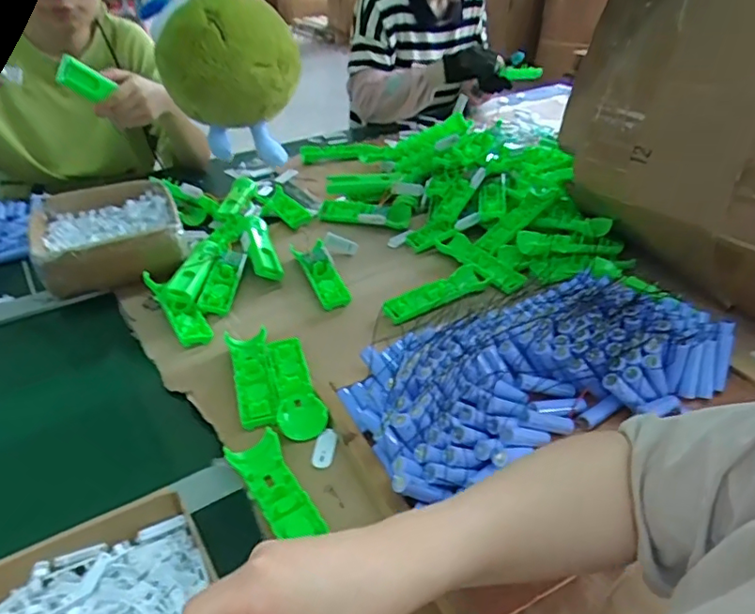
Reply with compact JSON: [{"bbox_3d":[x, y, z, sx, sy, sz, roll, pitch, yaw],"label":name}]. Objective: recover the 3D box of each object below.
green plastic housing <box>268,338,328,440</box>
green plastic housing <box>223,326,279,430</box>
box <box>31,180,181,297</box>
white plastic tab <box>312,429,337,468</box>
[{"bbox_3d":[-0.097,0.089,0.651,0.050,0.027,0.154,-9,38,-12],"label":"green plastic housing"},{"bbox_3d":[-0.148,0.082,0.670,0.050,0.023,0.170,-11,38,-16],"label":"green plastic housing"},{"bbox_3d":[-0.433,-0.120,0.891,0.214,0.071,0.235,-14,39,-19],"label":"box"},{"bbox_3d":[-0.056,0.148,0.586,0.022,0.007,0.043,6,37,7],"label":"white plastic tab"}]

